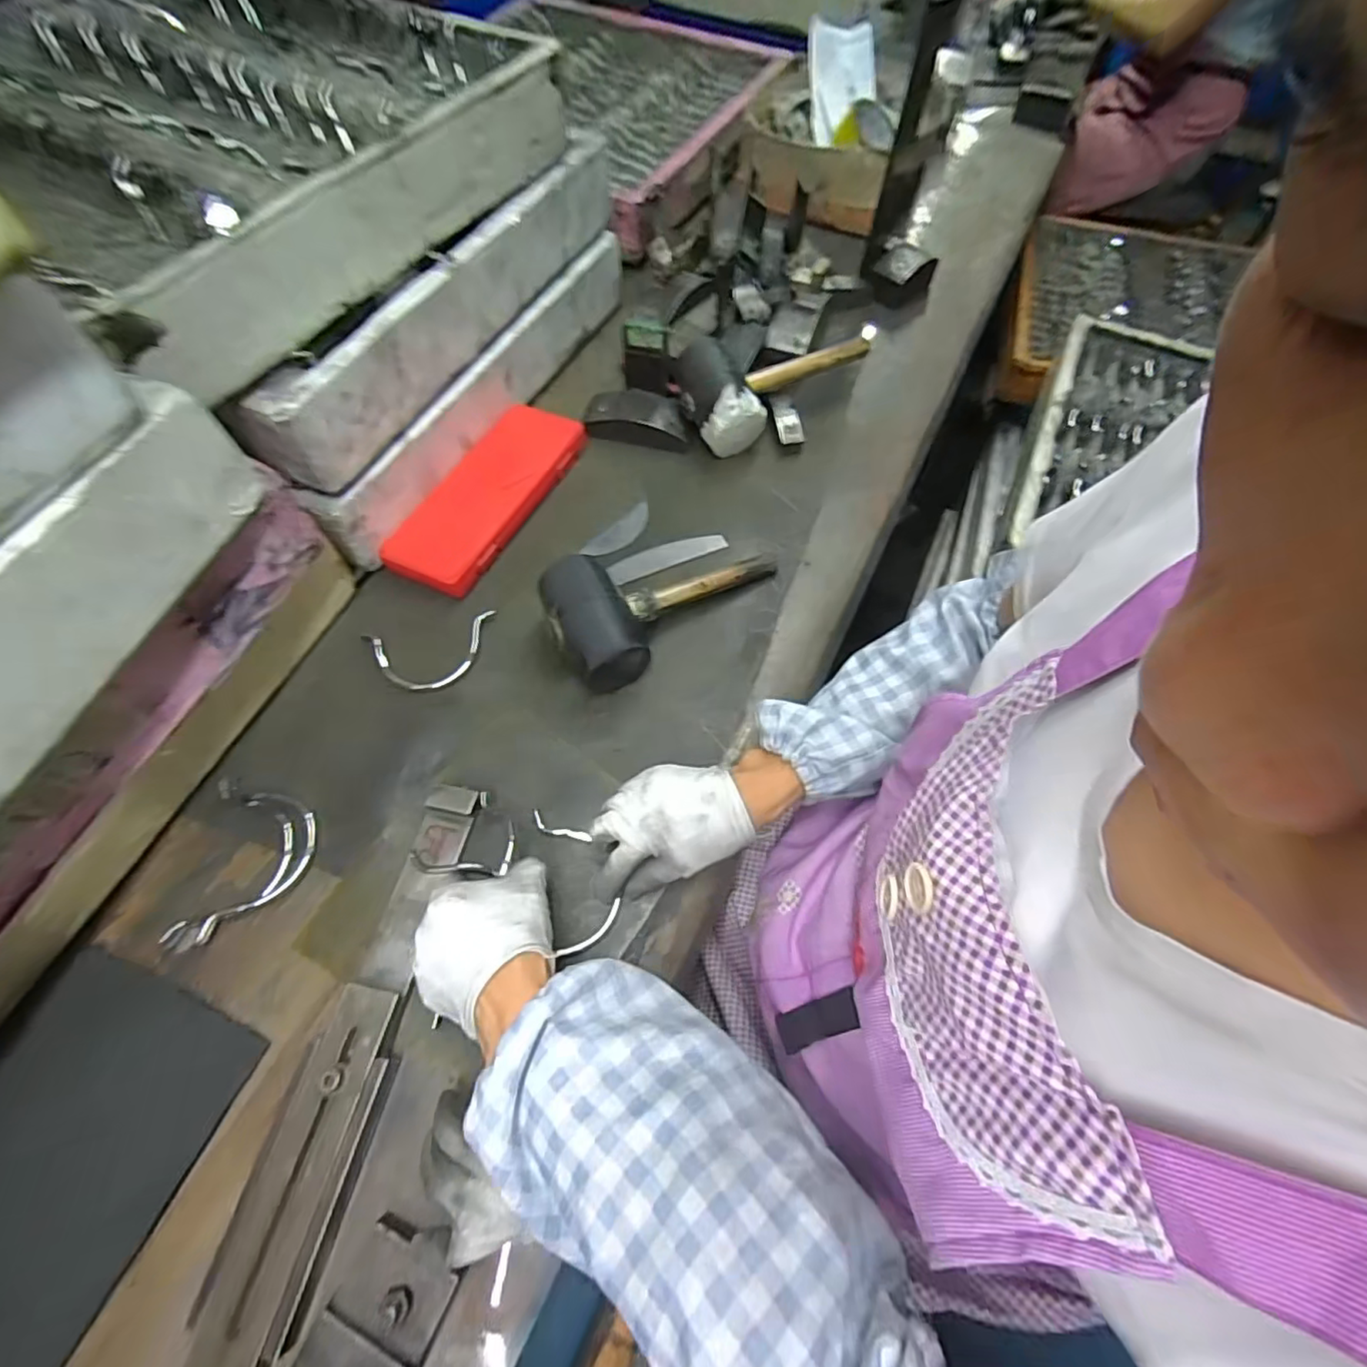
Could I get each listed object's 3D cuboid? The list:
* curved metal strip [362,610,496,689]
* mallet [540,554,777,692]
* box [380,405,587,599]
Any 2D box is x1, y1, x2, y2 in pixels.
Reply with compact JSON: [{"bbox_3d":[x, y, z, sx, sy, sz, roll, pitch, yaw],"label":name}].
[{"bbox_3d":[-0.235,-0.031,0.555,0.118,0.017,0.068,-12,64,-9],"label":"curved metal strip"},{"bbox_3d":[-0.019,-0.089,0.564,0.228,0.068,0.119,-33,67,-16],"label":"mallet"},{"bbox_3d":[-0.206,-0.202,0.629,0.103,0.021,0.243,24,65,12],"label":"box"}]

